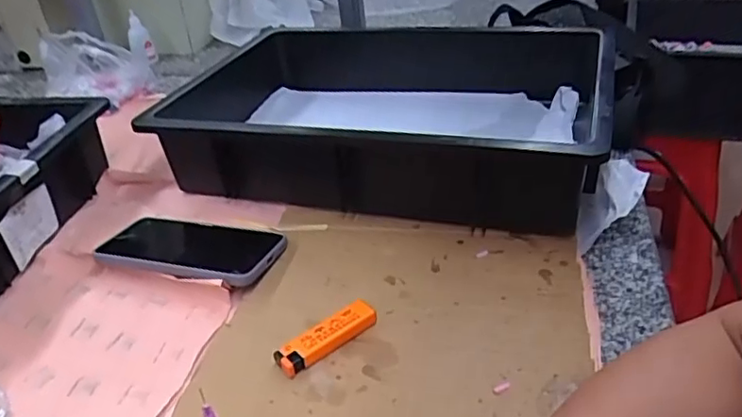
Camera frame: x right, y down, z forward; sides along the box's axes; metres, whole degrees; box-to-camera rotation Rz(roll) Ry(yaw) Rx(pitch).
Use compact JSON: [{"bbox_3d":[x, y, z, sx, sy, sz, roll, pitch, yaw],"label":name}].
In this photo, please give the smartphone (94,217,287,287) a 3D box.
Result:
[{"bbox_3d":[-0.164,0.034,0.547,0.170,0.011,0.083,5,27,21],"label":"smartphone"}]

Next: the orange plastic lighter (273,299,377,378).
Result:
[{"bbox_3d":[-0.033,0.096,0.444,0.079,0.016,0.022,-26,39,-27],"label":"orange plastic lighter"}]

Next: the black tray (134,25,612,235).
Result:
[{"bbox_3d":[0.021,-0.108,0.663,0.423,0.100,0.341,6,36,16],"label":"black tray"}]

